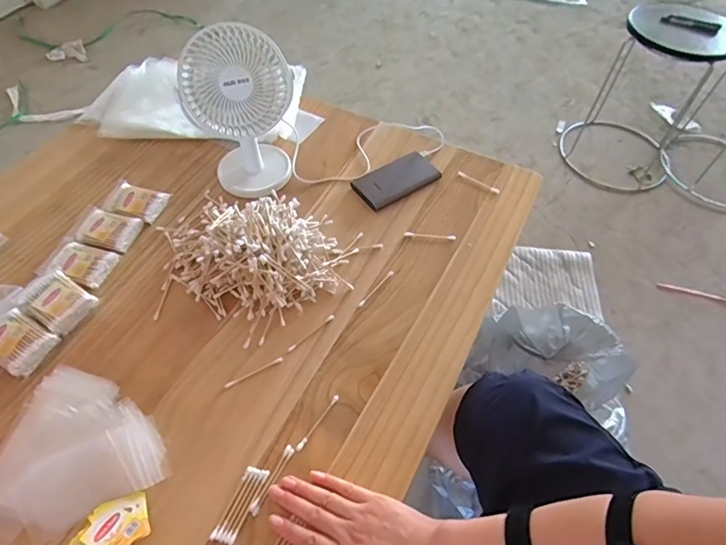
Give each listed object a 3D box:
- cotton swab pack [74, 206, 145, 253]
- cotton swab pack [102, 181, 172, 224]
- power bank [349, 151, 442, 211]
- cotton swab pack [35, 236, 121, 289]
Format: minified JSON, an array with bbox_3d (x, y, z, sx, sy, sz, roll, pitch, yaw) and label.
[{"bbox_3d":[-0.366,-0.060,0.671,0.088,0.017,0.062,15,55,9],"label":"cotton swab pack"},{"bbox_3d":[-0.339,-0.106,0.702,0.084,0.014,0.058,15,55,8],"label":"cotton swab pack"},{"bbox_3d":[0.052,-0.146,0.733,0.129,0.021,0.063,-28,60,-20],"label":"power bank"},{"bbox_3d":[-0.382,-0.010,0.634,0.088,0.019,0.062,18,55,10],"label":"cotton swab pack"}]

